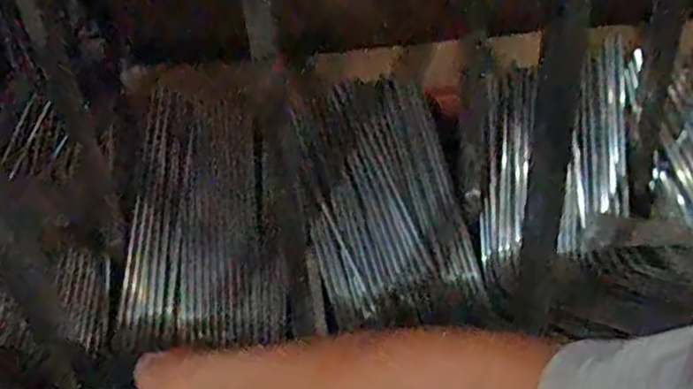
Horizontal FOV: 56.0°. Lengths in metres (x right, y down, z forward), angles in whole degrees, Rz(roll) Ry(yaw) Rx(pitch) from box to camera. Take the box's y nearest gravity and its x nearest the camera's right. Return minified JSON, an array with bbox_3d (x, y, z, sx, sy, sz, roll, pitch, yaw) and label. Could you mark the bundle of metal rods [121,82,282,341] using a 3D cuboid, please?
[{"bbox_3d":[-0.219,0.034,1.039,0.248,0.395,0.064,6,3,-5],"label":"bundle of metal rods"}]

